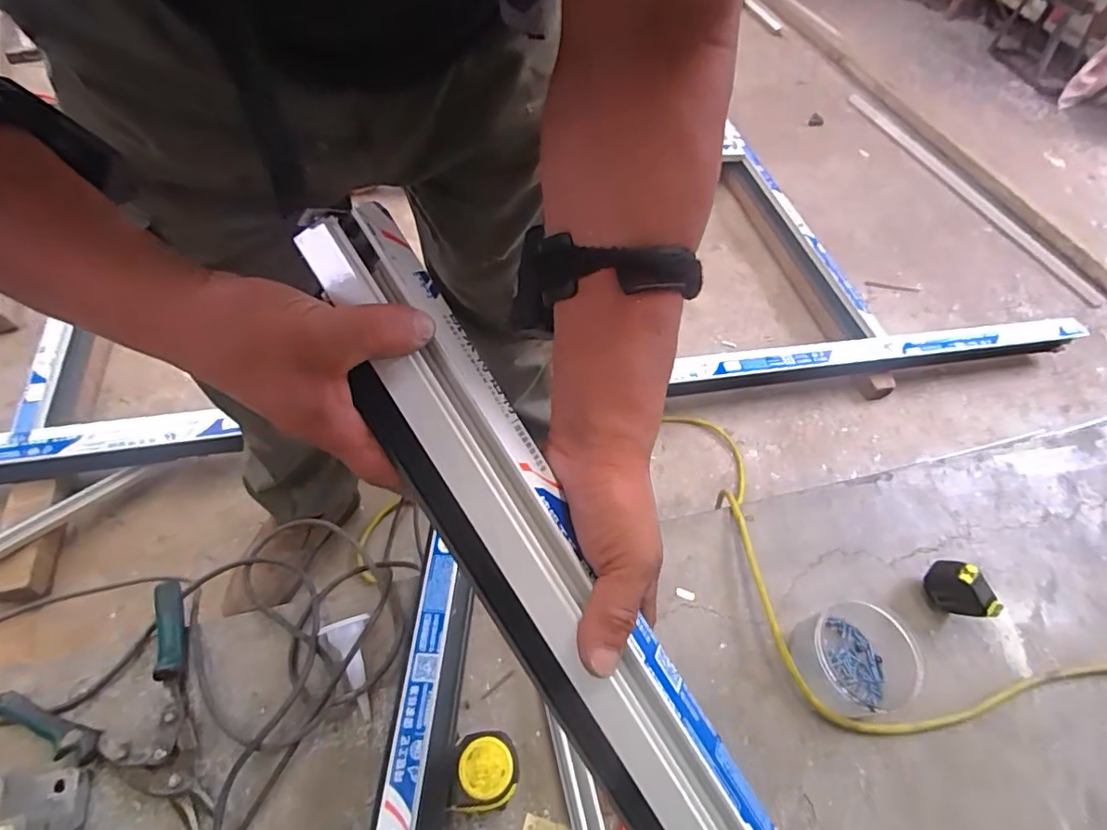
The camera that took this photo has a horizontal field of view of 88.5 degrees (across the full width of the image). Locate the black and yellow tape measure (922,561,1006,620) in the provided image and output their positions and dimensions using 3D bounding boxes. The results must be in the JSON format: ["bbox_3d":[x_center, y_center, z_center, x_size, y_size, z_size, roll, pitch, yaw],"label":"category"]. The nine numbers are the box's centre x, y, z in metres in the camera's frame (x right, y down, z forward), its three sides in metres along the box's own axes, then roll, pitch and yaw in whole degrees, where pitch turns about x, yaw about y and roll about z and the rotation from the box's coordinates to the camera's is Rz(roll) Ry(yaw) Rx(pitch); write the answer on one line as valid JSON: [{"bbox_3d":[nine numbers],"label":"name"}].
[{"bbox_3d":[0.475,0.207,0.668,0.047,0.060,0.073,-11,55,-14],"label":"black and yellow tape measure"}]

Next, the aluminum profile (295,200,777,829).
[{"bbox_3d":[0.022,0.127,0.308,0.069,0.030,0.527,-31,90,-21],"label":"aluminum profile"}]

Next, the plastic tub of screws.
[{"bbox_3d":[0.327,0.260,0.614,0.101,0.065,0.109,4,55,-6],"label":"plastic tub of screws"}]

